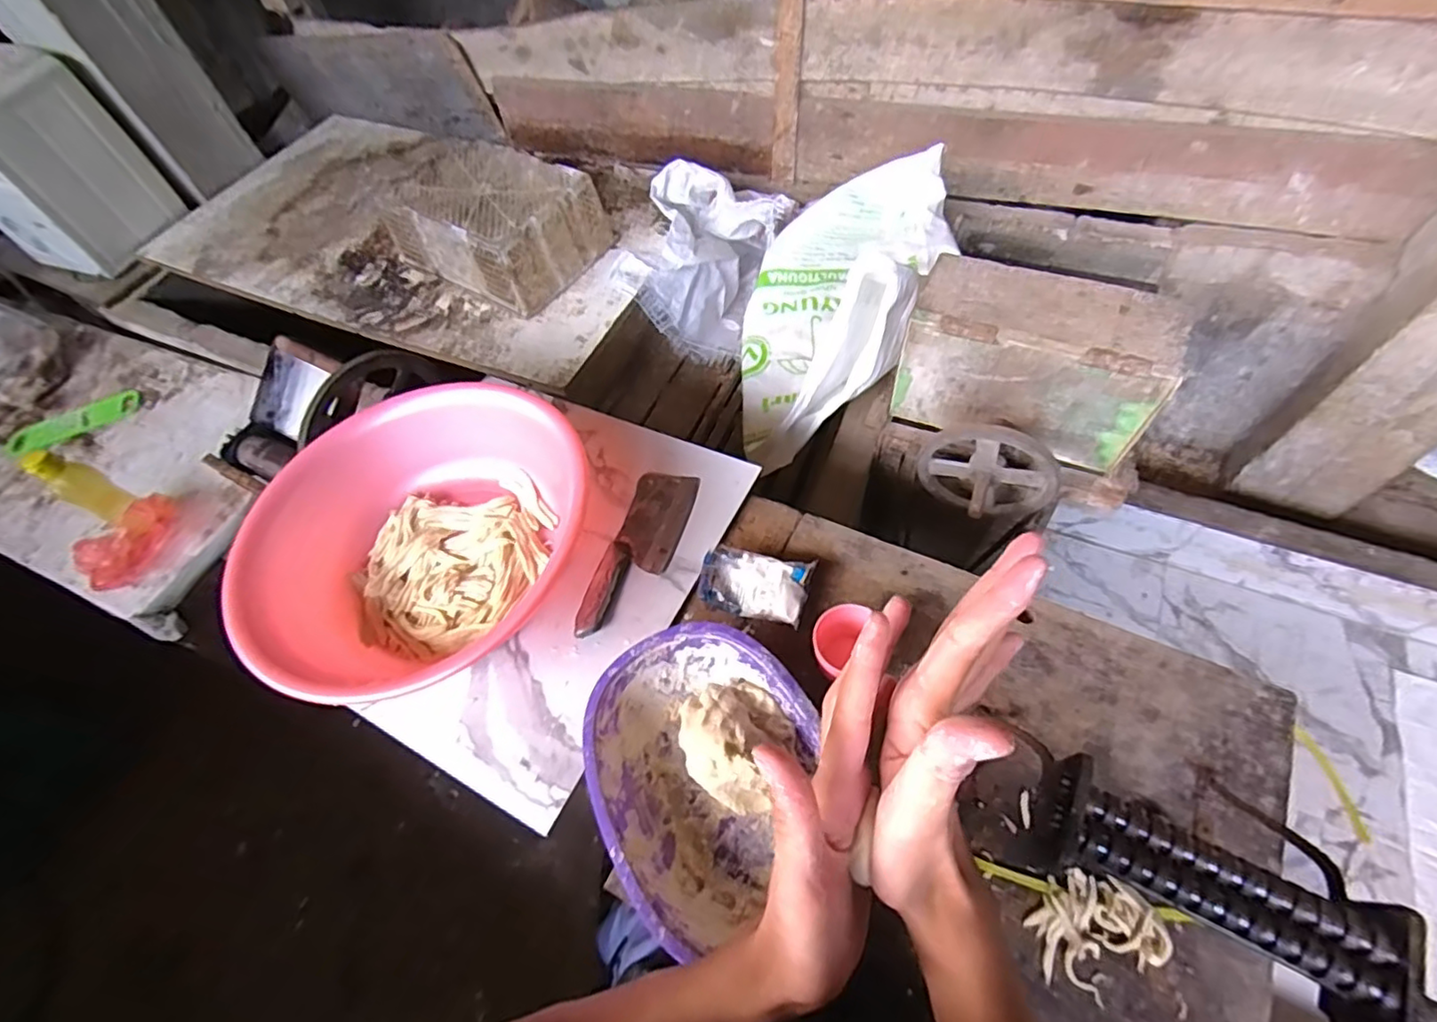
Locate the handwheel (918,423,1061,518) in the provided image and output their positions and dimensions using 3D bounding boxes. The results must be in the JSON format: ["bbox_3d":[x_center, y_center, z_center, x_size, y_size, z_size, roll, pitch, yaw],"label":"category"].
[{"bbox_3d":[0.402,-0.034,0.943,0.198,0.174,0.087,18,60,16],"label":"handwheel"}]

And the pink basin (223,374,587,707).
[{"bbox_3d":[-0.356,0.022,0.758,0.402,0.136,0.414,-2,56,3],"label":"pink basin"}]

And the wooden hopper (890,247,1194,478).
[{"bbox_3d":[0.469,-0.221,0.943,0.345,0.220,0.131,22,61,18],"label":"wooden hopper"}]

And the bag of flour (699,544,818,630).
[{"bbox_3d":[0.041,0.083,0.727,0.127,0.037,0.078,17,60,15],"label":"bag of flour"}]

